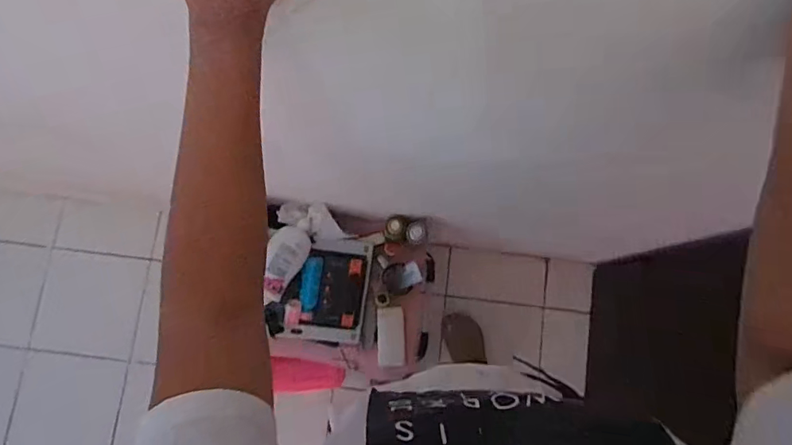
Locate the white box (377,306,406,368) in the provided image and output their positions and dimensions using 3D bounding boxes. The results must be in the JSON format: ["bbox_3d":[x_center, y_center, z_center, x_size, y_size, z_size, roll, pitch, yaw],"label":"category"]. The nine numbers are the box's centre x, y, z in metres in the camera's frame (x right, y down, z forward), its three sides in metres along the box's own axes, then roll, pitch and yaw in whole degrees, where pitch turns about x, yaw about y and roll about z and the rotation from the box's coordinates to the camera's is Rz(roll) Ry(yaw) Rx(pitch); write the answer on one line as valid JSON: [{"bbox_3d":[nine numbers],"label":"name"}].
[{"bbox_3d":[-0.012,0.293,1.277,0.069,0.026,0.154,-2,94,0],"label":"white box"}]

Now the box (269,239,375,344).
[{"bbox_3d":[-0.163,0.171,1.209,0.204,0.046,0.269,12,97,-20],"label":"box"}]

